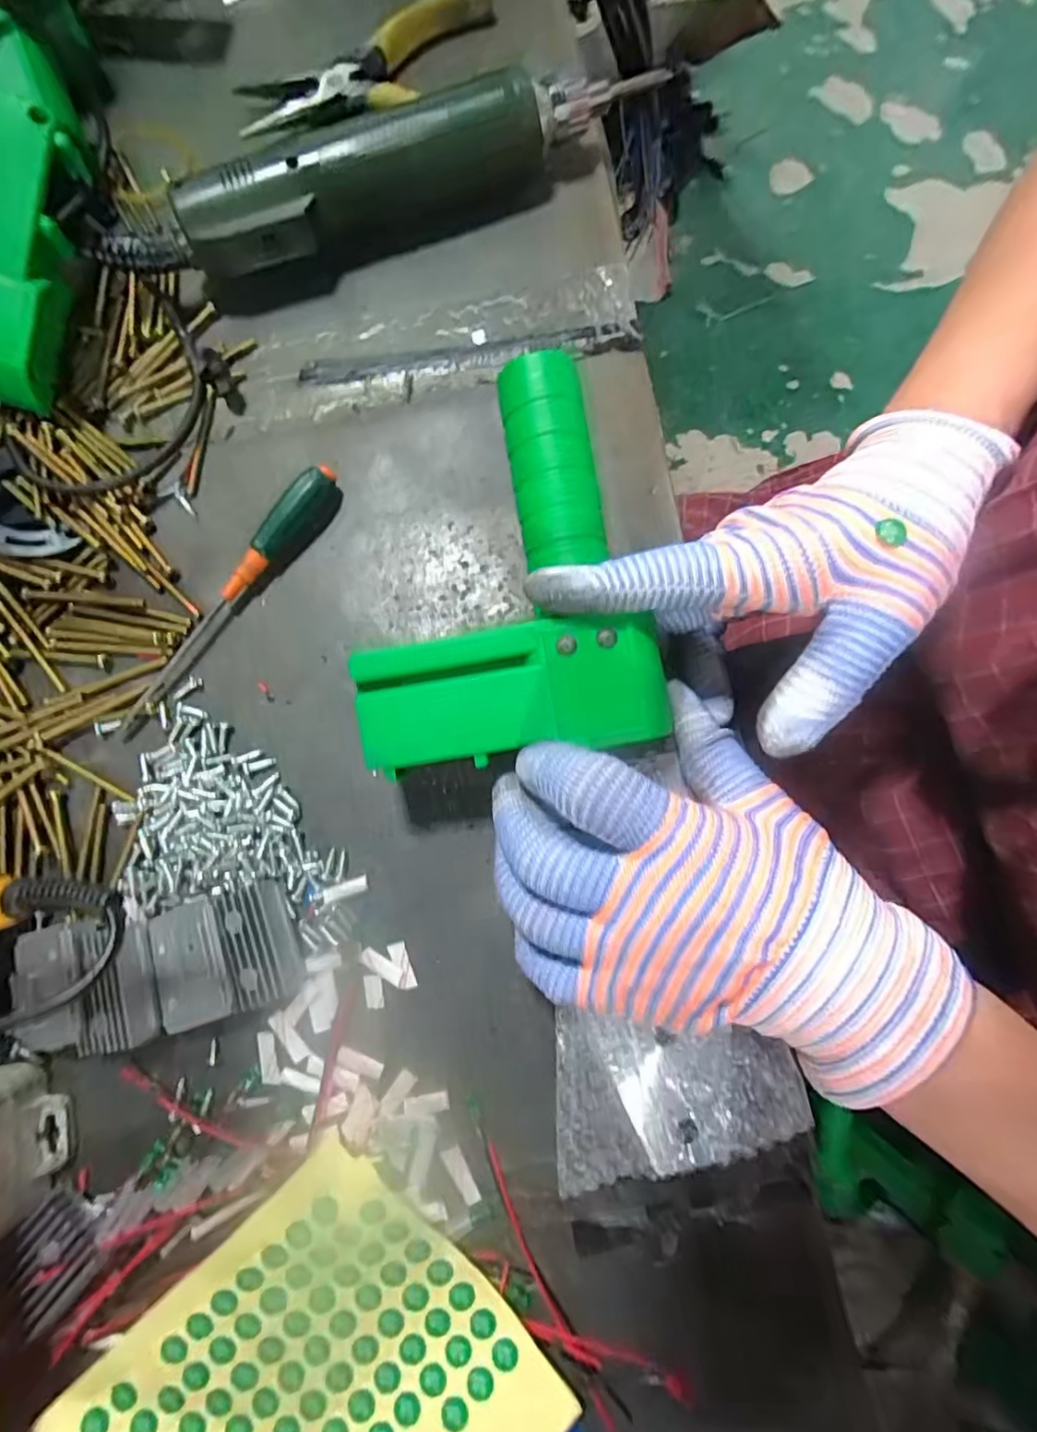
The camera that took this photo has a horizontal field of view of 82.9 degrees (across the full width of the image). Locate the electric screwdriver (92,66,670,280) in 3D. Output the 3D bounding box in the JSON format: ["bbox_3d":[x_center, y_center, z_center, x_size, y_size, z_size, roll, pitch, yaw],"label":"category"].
[{"bbox_3d":[-0.063,-0.267,0.293,0.286,0.038,0.043,-24,79,-4],"label":"electric screwdriver"}]

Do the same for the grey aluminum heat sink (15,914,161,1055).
[{"bbox_3d":[-0.173,0.107,0.235,0.054,0.014,0.049,-11,78,-1],"label":"grey aluminum heat sink"}]

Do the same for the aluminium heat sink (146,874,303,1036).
[{"bbox_3d":[-0.119,0.095,0.237,0.058,0.014,0.047,-17,78,-2],"label":"aluminium heat sink"}]

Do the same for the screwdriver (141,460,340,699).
[{"bbox_3d":[-0.128,-0.063,0.269,0.016,0.017,0.130,39,82,9],"label":"screwdriver"}]

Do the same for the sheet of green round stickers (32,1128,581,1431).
[{"bbox_3d":[-0.079,0.252,0.203,0.155,0.020,0.127,-42,80,-7],"label":"sheet of green round stickers"}]

